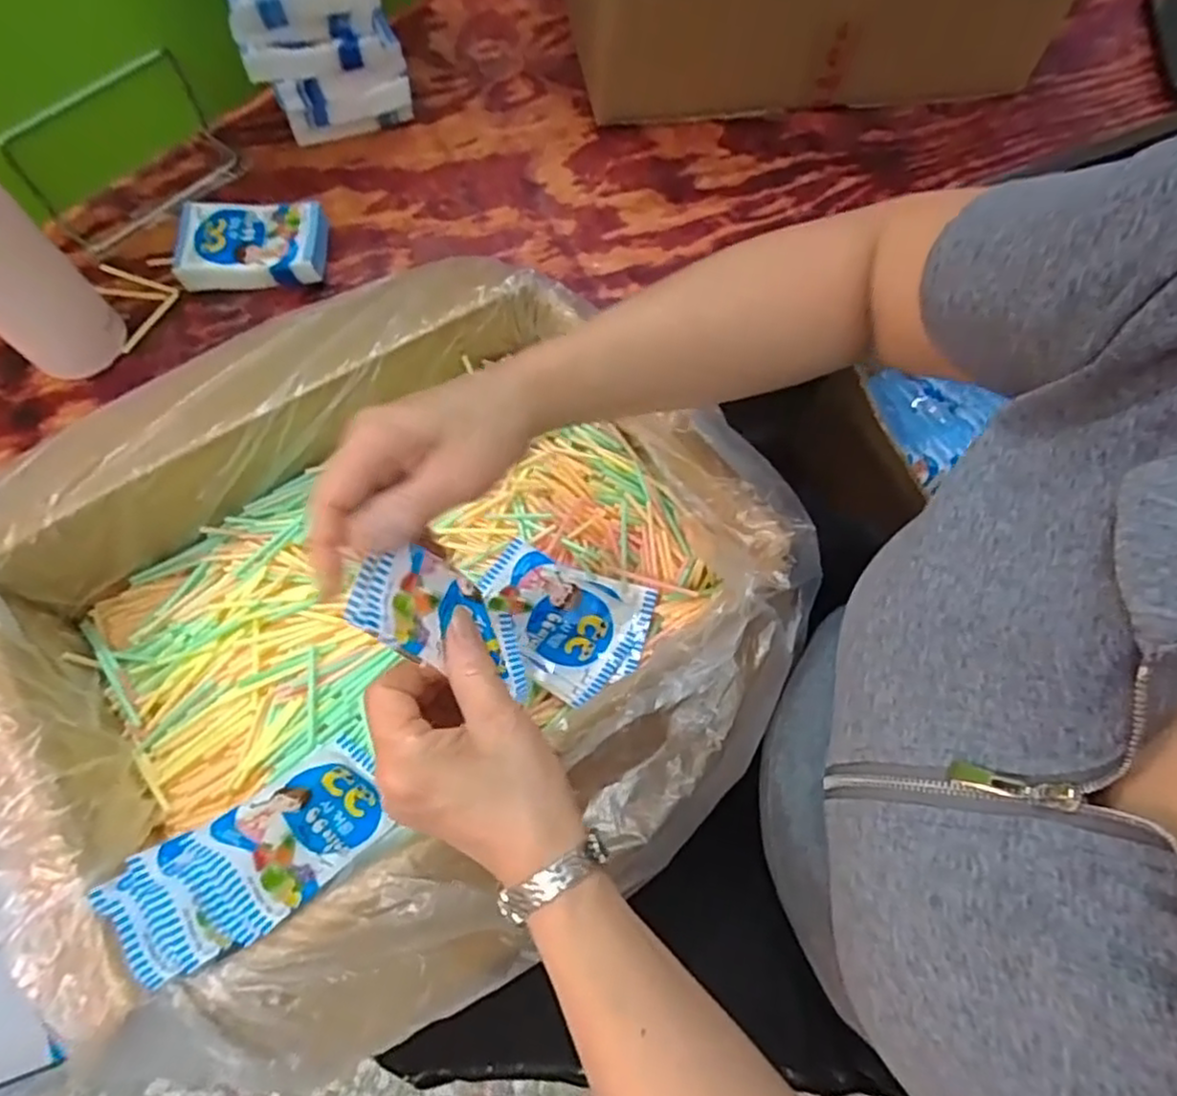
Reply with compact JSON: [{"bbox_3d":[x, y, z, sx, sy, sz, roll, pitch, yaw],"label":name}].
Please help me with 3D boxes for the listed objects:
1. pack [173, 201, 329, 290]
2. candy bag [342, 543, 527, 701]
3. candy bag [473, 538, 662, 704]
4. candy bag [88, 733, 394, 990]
[{"bbox_3d":[-0.269,-0.245,0.560,0.111,0.021,0.072,-5,68,-3],"label":"pack"},{"bbox_3d":[-0.066,0.031,0.327,0.007,0.100,0.049,-15,59,37],"label":"candy bag"},{"bbox_3d":[-0.020,0.047,0.450,0.110,0.016,0.087,22,69,7],"label":"candy bag"},{"bbox_3d":[-0.165,0.154,0.362,0.068,0.027,0.136,43,43,16],"label":"candy bag"}]

